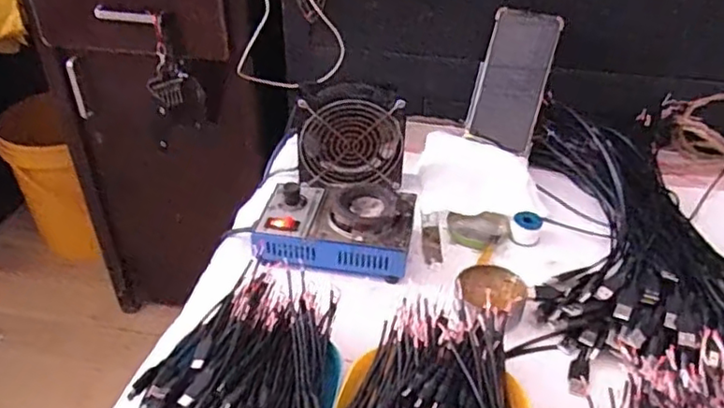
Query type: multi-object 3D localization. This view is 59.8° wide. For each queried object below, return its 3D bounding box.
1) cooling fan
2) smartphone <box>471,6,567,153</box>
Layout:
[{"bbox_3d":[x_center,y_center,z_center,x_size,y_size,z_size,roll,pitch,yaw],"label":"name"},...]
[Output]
[{"bbox_3d":[-0.013,-0.076,0.709,0.120,0.110,0.051,-1,37,-2],"label":"cooling fan"},{"bbox_3d":[0.186,-0.150,0.766,0.079,0.161,0.018,21,18,31],"label":"smartphone"}]

